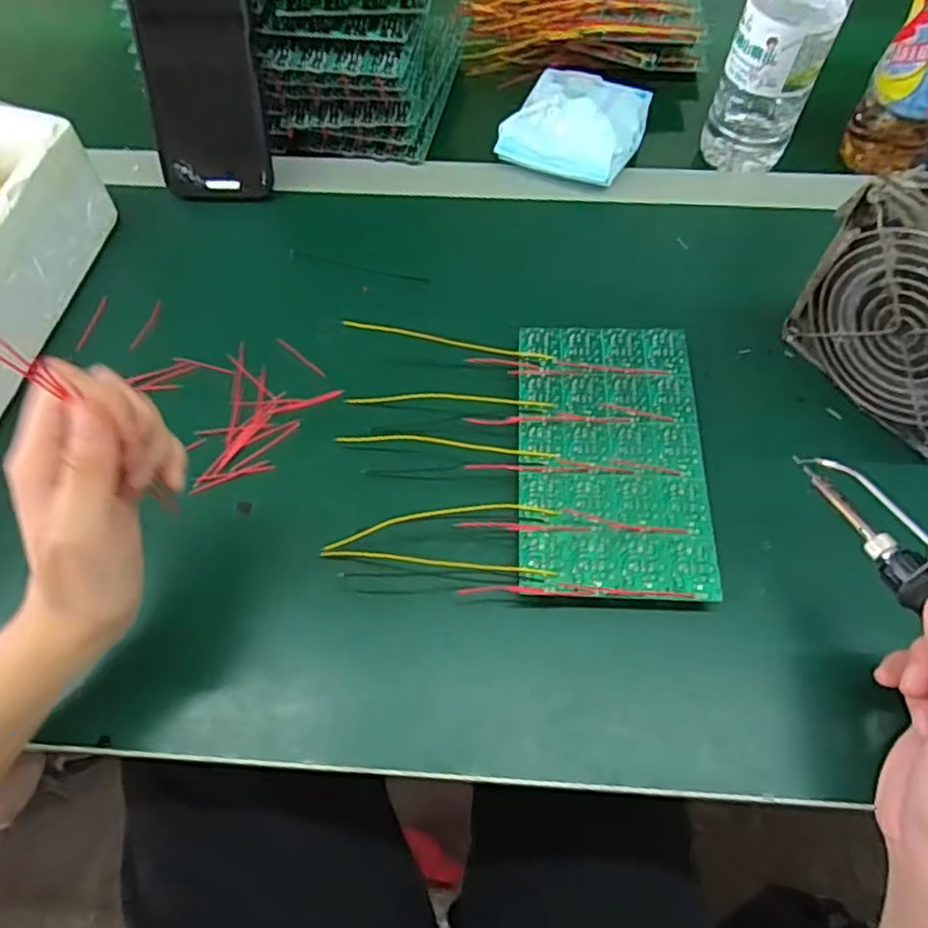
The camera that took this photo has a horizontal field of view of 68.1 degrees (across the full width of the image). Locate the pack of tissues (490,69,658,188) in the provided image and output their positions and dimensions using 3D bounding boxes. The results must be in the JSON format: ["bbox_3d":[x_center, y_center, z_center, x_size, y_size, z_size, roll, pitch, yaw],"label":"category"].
[{"bbox_3d":[0.087,-0.267,0.525,0.098,0.036,0.107,22,62,13],"label":"pack of tissues"}]

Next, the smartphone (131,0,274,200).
[{"bbox_3d":[-0.179,-0.268,0.464,0.074,0.166,0.008,-2,36,-3],"label":"smartphone"}]

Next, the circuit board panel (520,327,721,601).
[{"bbox_3d":[0.083,-0.006,0.394,0.101,0.014,0.172,2,60,2],"label":"circuit board panel"}]

